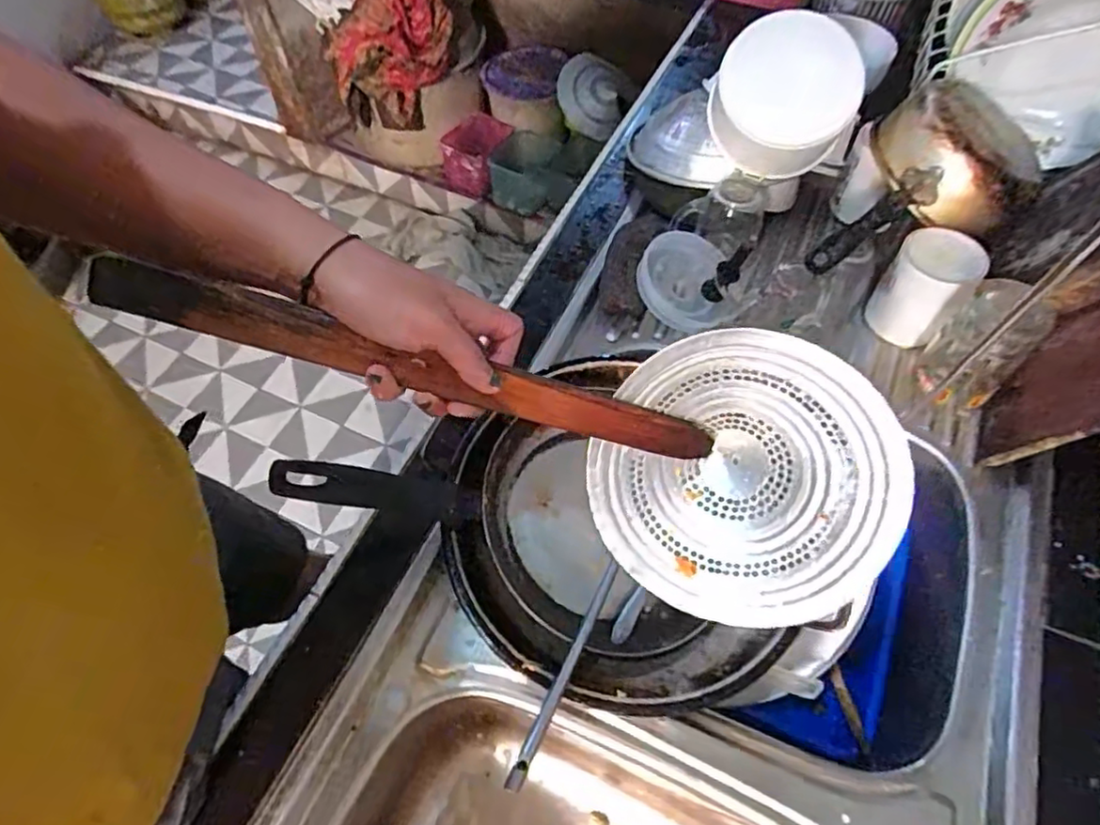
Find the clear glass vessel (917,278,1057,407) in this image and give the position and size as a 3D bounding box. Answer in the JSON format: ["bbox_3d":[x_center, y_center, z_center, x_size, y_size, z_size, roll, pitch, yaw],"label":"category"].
[{"bbox_3d":[0.401,-0.064,0.582,0.056,0.123,0.070,-38,66,-22],"label":"clear glass vessel"}]

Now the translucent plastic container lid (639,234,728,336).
[{"bbox_3d":[0.142,-0.149,0.695,0.103,0.016,0.103,18,80,-9],"label":"translucent plastic container lid"}]

